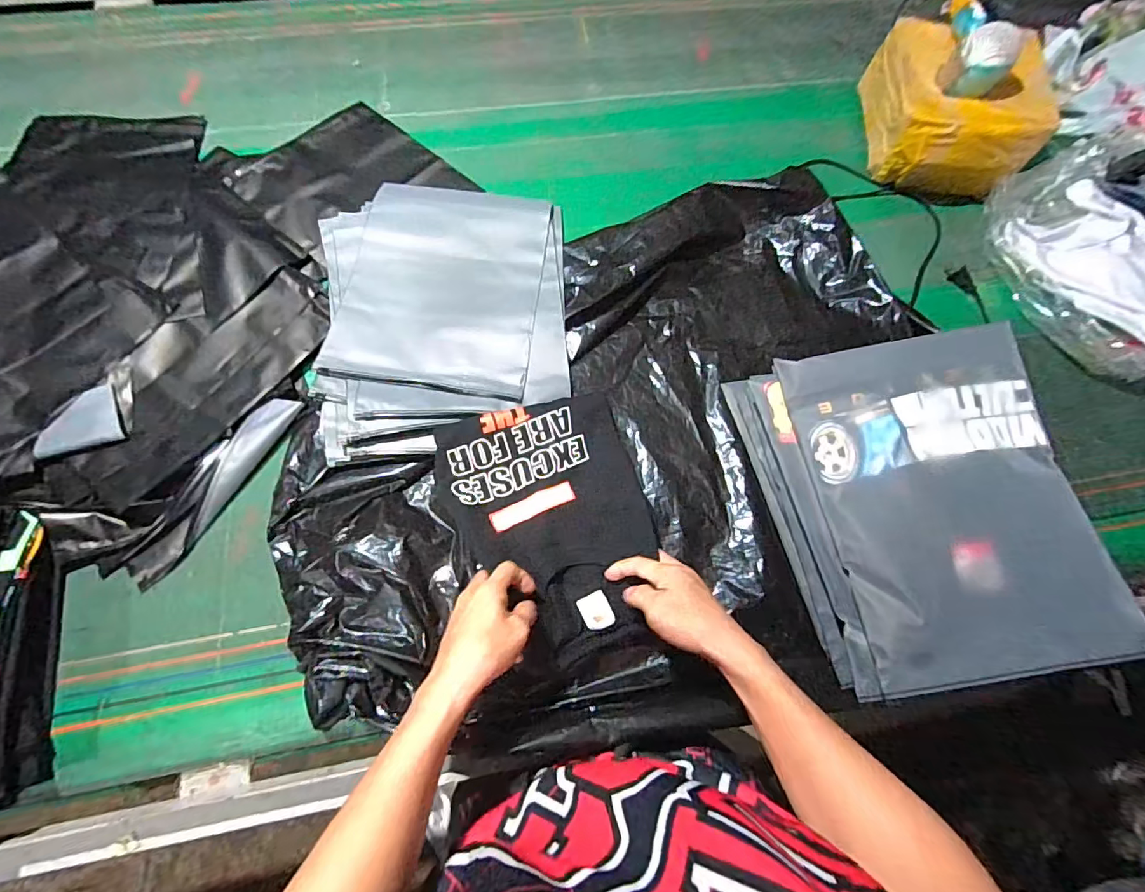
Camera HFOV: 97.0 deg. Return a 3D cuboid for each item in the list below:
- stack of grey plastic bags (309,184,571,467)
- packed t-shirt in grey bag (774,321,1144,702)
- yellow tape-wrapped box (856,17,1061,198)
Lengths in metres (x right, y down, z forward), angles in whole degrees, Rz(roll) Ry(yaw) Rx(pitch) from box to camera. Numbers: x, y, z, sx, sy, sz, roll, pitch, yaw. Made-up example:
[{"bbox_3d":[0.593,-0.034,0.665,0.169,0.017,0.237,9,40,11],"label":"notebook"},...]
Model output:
[{"bbox_3d":[-0.166,-0.196,0.673,0.320,0.029,0.417,-8,68,-5],"label":"stack of grey plastic bags"},{"bbox_3d":[0.359,0.047,0.486,0.241,0.030,0.320,-12,73,1],"label":"packed t-shirt in grey bag"},{"bbox_3d":[0.574,-0.508,0.777,0.215,0.119,0.230,11,68,3],"label":"yellow tape-wrapped box"}]

